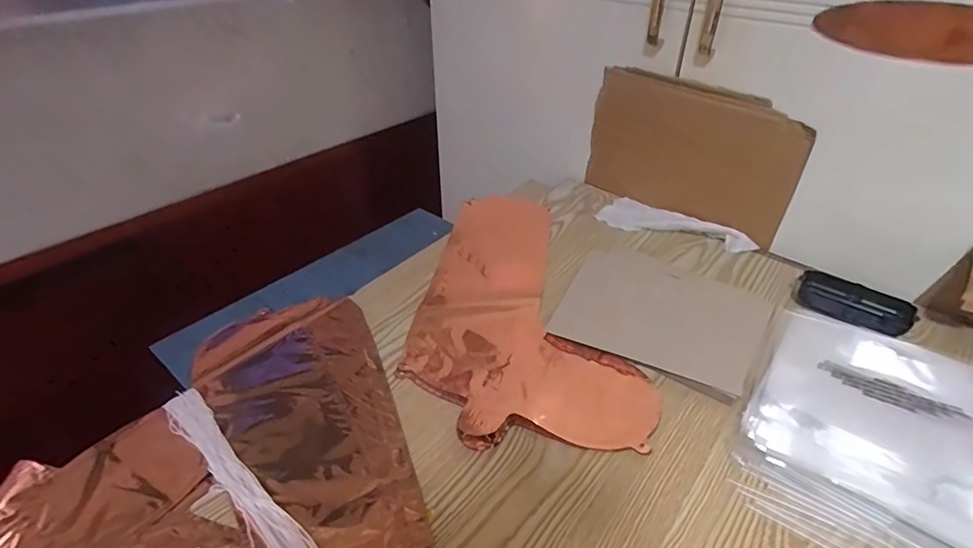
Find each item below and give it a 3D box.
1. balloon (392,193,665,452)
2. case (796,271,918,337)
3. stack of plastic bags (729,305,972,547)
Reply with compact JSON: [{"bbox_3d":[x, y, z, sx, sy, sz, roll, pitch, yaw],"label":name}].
[{"bbox_3d":[0.038,0.016,0.597,0.227,0.014,0.415,1,37,-1],"label":"balloon"},{"bbox_3d":[0.403,0.033,0.567,0.106,0.028,0.053,26,43,29],"label":"case"},{"bbox_3d":[0.344,0.137,0.433,0.212,0.024,0.251,25,43,28],"label":"stack of plastic bags"}]

